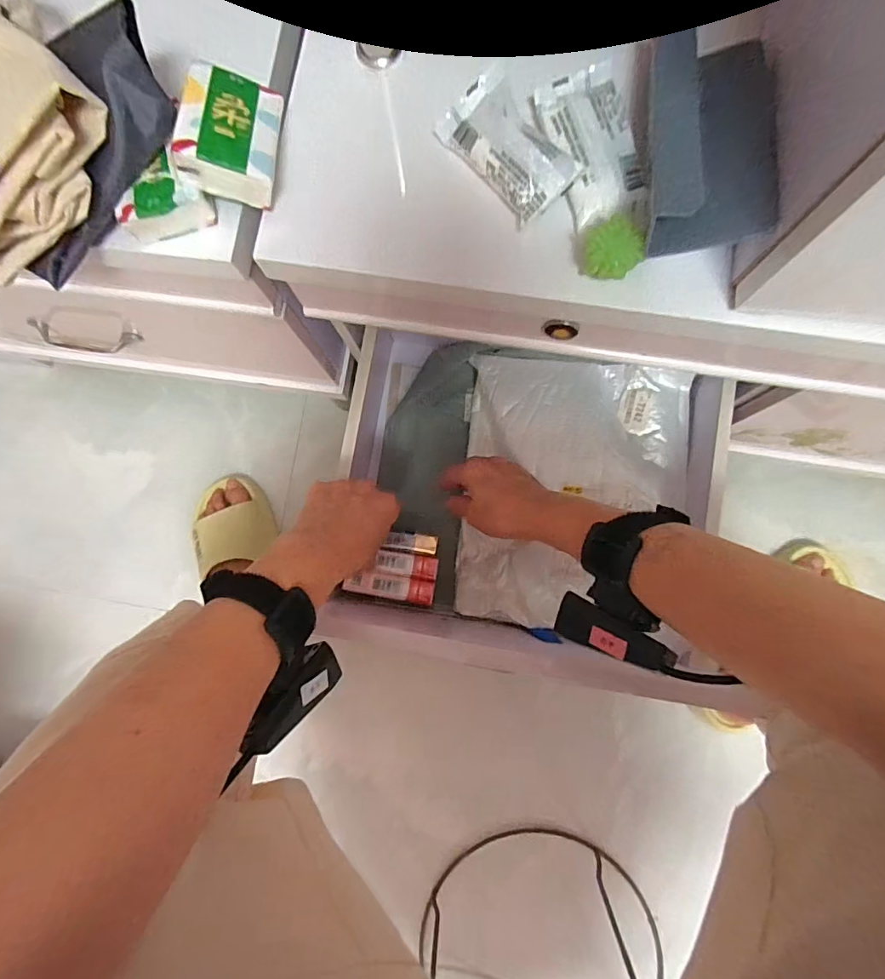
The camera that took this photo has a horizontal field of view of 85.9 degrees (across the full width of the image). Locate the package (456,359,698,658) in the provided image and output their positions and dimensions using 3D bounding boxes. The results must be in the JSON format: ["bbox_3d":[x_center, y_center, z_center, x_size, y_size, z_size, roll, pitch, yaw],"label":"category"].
[{"bbox_3d":[0.135,0.000,0.483,0.222,0.048,0.259,4,84,5],"label":"package"}]

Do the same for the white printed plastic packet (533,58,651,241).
[{"bbox_3d":[0.092,-0.206,0.289,0.047,0.015,0.106,-13,82,3],"label":"white printed plastic packet"}]

